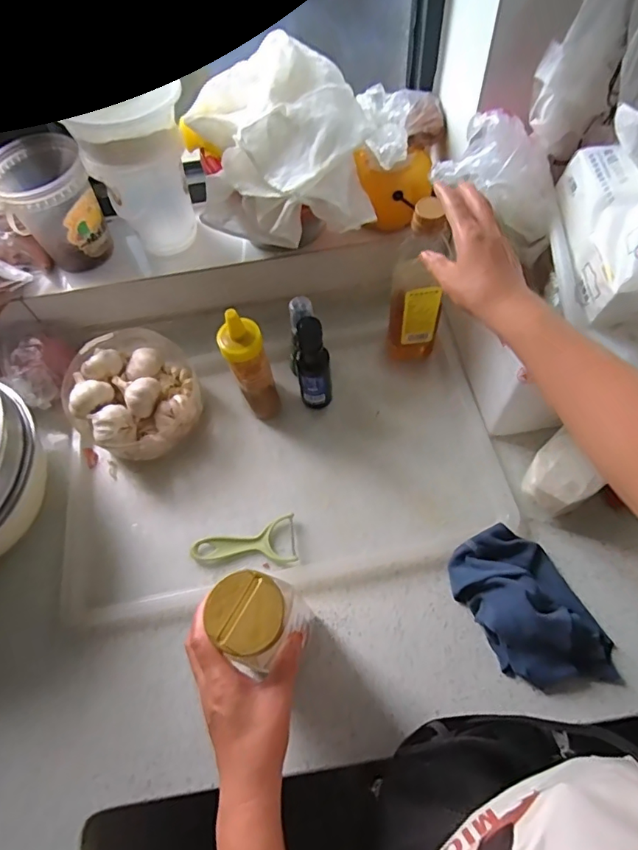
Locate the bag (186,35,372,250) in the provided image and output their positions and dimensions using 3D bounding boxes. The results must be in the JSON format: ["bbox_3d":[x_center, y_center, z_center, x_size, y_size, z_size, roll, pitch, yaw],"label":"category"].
[{"bbox_3d":[-0.044,-0.317,0.592,0.207,0.153,0.205,-11,62,-2],"label":"bag"}]

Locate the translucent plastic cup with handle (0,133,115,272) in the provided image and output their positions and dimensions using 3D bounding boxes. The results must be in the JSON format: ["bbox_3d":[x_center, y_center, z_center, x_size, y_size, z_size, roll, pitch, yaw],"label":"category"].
[{"bbox_3d":[-0.348,-0.288,0.660,0.116,0.129,0.110,-31,64,-12],"label":"translucent plastic cup with handle"}]

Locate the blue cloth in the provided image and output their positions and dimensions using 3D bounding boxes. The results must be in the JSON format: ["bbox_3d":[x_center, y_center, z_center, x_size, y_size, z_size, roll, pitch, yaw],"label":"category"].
[{"bbox_3d":[0.228,0.193,0.523,0.115,0.059,0.178,-28,64,-11],"label":"blue cloth"}]

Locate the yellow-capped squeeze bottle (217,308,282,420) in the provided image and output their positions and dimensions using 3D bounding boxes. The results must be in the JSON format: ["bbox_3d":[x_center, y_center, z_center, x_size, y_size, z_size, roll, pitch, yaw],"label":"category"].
[{"bbox_3d":[-0.083,-0.064,0.624,0.054,0.183,0.049,-23,63,-9],"label":"yellow-capped squeeze bottle"}]

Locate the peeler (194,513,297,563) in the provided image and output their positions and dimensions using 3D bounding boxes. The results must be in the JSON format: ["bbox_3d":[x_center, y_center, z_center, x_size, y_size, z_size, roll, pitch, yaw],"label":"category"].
[{"bbox_3d":[-0.089,0.152,0.602,0.126,0.011,0.055,-15,62,-5],"label":"peeler"}]

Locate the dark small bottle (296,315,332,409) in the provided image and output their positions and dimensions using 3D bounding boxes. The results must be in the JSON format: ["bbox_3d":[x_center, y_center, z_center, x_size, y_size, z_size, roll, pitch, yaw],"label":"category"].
[{"bbox_3d":[-0.006,-0.073,0.636,0.044,0.156,0.045,-8,61,0],"label":"dark small bottle"}]

